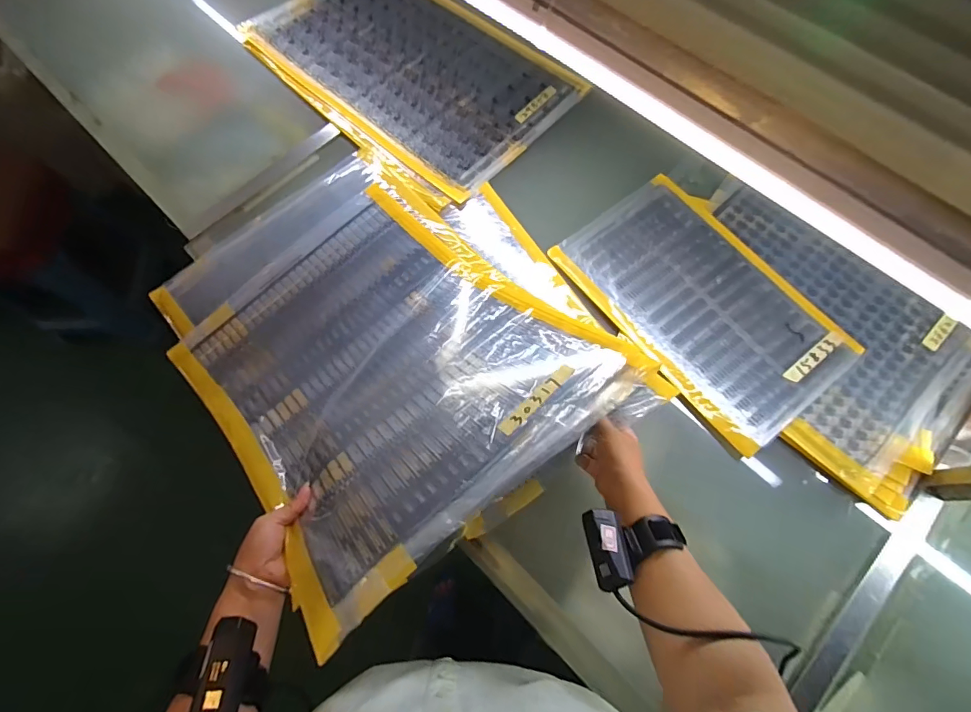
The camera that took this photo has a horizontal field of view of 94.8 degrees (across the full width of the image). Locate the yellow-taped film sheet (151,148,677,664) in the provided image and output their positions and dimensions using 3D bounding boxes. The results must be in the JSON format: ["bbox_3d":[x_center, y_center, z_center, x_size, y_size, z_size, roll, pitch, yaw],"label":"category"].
[{"bbox_3d":[-0.165,-0.039,0.630,0.425,0.090,0.642,-37,55,-15],"label":"yellow-taped film sheet"}]

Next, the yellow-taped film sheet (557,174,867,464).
[{"bbox_3d":[0.330,-0.090,0.686,0.256,0.012,0.416,-36,73,-11],"label":"yellow-taped film sheet"}]

